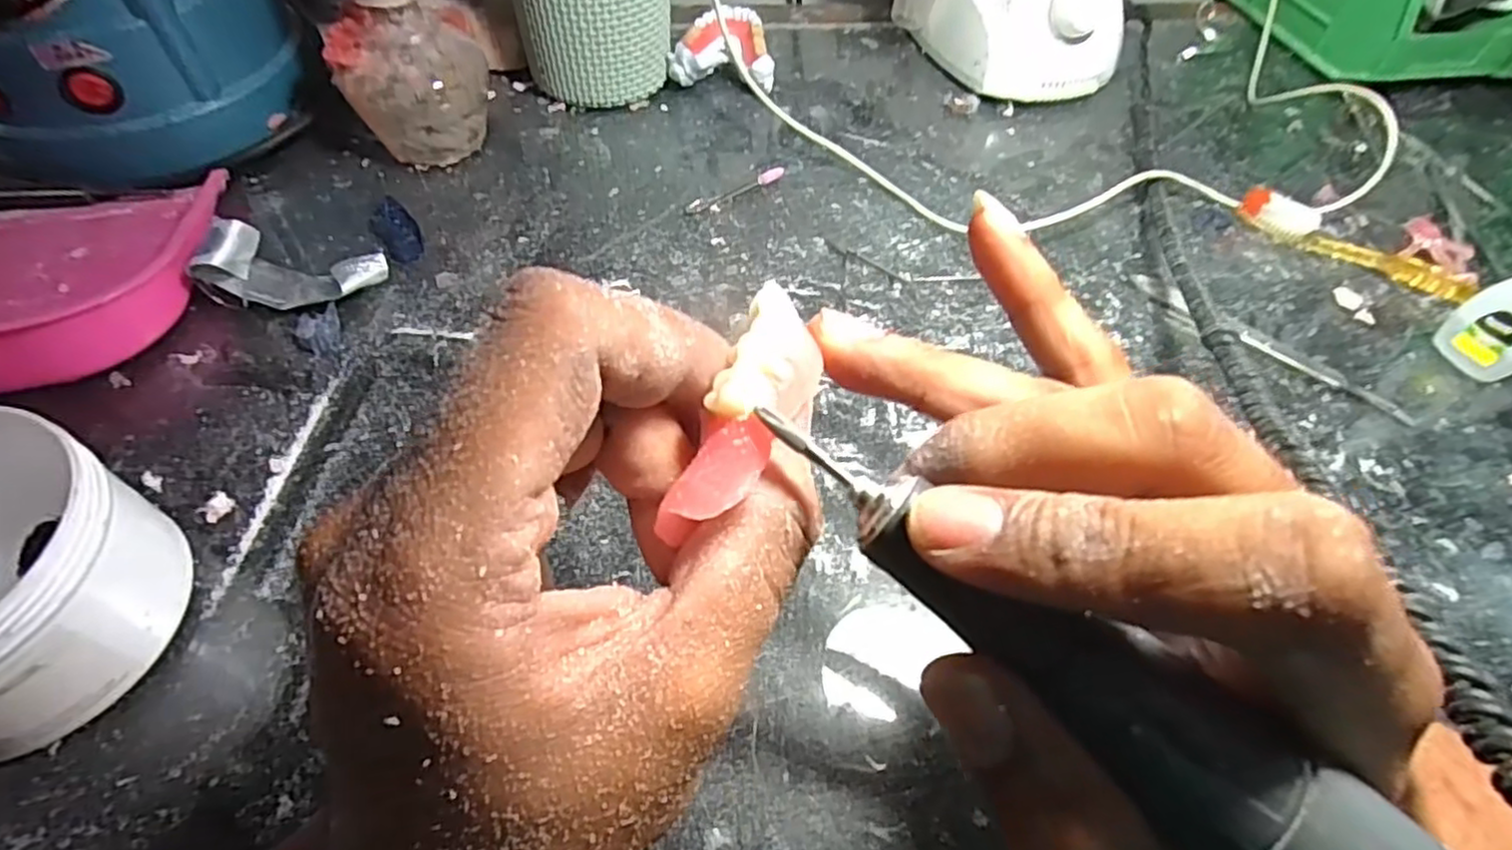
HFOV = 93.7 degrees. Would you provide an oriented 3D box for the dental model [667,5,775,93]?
[{"bbox_3d":[-0.019,-0.235,0.452,0.063,0.034,0.057,7,54,2],"label":"dental model"}]

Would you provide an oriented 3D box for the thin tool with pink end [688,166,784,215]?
[{"bbox_3d":[-0.011,-0.131,0.392,0.065,0.007,0.009,-28,61,-21],"label":"thin tool with pink end"}]

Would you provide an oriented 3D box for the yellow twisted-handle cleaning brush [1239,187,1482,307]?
[{"bbox_3d":[0.347,-0.075,0.364,0.191,0.020,0.017,35,59,20],"label":"yellow twisted-handle cleaning brush"}]

